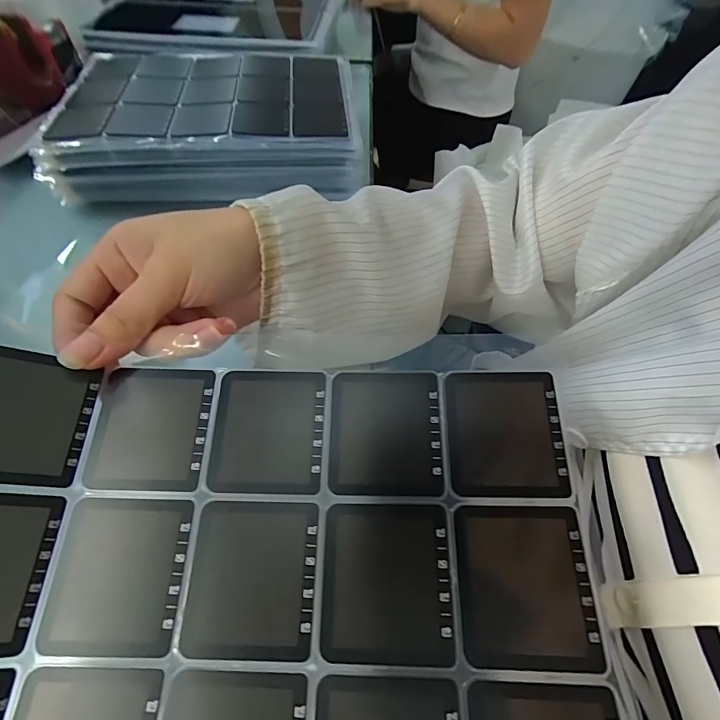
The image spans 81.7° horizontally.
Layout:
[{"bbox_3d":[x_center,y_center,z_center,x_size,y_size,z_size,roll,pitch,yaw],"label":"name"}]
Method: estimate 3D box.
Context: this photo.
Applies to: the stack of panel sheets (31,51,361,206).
[{"bbox_3d":[-0.150,-0.252,0.429,0.280,0.058,0.209,-2,54,-4],"label":"stack of panel sheets"}]

